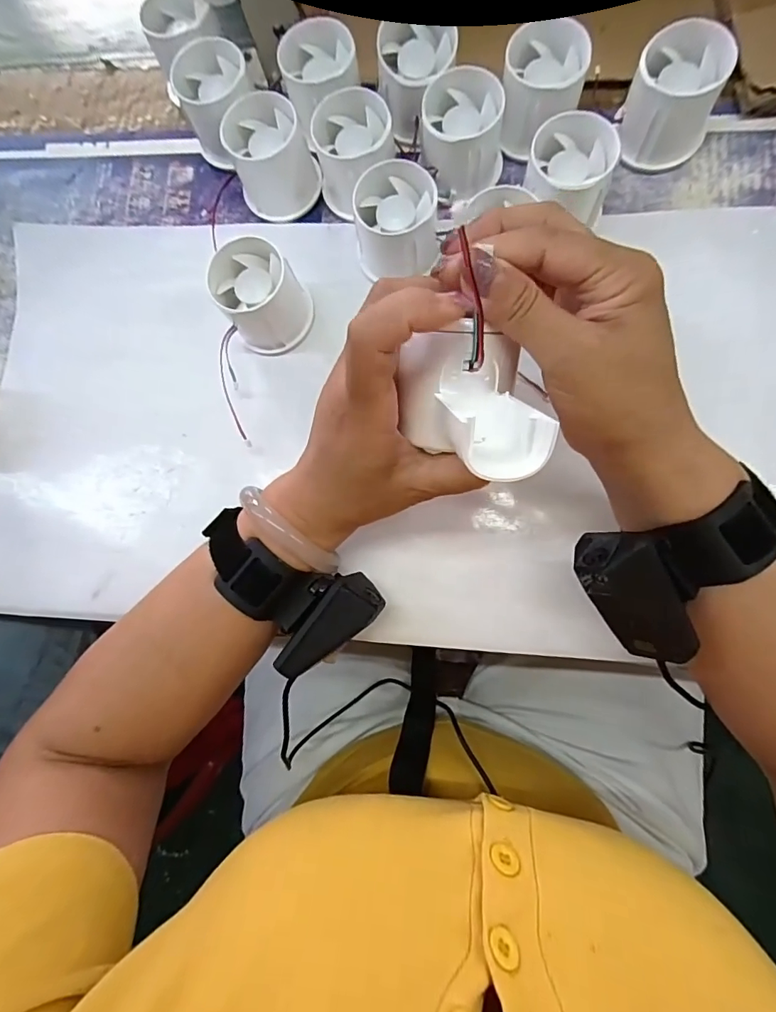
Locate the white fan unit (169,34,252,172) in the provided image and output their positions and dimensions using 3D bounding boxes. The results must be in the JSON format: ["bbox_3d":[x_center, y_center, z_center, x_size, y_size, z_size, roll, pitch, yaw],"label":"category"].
[{"bbox_3d":[-0.117,-0.283,0.333,0.057,0.050,0.057,-41,80,0],"label":"white fan unit"}]

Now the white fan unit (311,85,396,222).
[{"bbox_3d":[-0.022,-0.234,0.316,0.052,0.041,0.060,8,83,7],"label":"white fan unit"}]

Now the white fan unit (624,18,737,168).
[{"bbox_3d":[0.179,-0.254,0.294,0.053,0.047,0.052,25,86,9],"label":"white fan unit"}]

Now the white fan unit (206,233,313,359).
[{"bbox_3d":[-0.084,-0.141,0.314,0.053,0.046,0.054,-1,82,6],"label":"white fan unit"}]

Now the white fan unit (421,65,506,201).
[{"bbox_3d":[0.049,-0.240,0.309,0.053,0.044,0.058,5,83,7],"label":"white fan unit"}]

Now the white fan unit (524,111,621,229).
[{"bbox_3d":[0.112,-0.203,0.301,0.054,0.049,0.053,26,86,9],"label":"white fan unit"}]

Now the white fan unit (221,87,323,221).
[{"bbox_3d":[-0.082,-0.242,0.326,0.055,0.046,0.057,-1,82,6],"label":"white fan unit"}]

